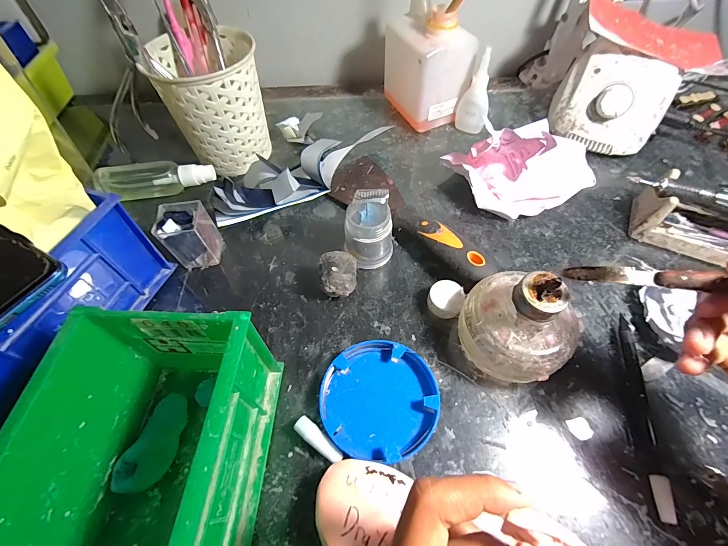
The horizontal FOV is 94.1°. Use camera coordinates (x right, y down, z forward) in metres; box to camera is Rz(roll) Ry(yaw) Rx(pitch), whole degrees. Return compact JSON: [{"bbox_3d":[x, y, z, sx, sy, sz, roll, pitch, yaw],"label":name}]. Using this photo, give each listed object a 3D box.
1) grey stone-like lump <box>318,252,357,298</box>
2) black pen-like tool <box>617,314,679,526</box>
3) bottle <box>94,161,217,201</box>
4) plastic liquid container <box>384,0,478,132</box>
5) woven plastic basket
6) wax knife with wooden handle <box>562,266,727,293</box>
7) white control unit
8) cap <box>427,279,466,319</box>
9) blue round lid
[{"bbox_3d":[-0.020,0.004,0.283,0.029,0.033,0.031,-5,57,-2],"label":"grey stone-like lump"},{"bbox_3d":[0.191,0.092,0.234,0.013,0.010,0.131,9,58,7],"label":"black pen-like tool"},{"bbox_3d":[-0.213,-0.100,0.355,0.109,0.025,0.035,-9,57,-4],"label":"bottle"},{"bbox_3d":[0.072,-0.238,0.393,0.071,0.117,0.085,-22,59,-13],"label":"plastic liquid container"},{"bbox_3d":[-0.151,-0.174,0.349,0.095,0.123,0.089,-23,59,-13],"label":"woven plastic basket"},{"bbox_3d":[0.192,0.006,0.156,0.169,0.008,0.010,5,56,22],"label":"wax knife with wooden handle"},{"bbox_3d":[0.269,-0.184,0.373,0.107,0.081,0.078,30,63,19],"label":"white control unit"},{"bbox_3d":[0.066,0.023,0.279,0.026,0.017,0.031,20,60,14],"label":"cap"},{"bbox_3d":[0.011,0.087,0.238,0.079,0.017,0.076,-1,57,1],"label":"blue round lid"}]

